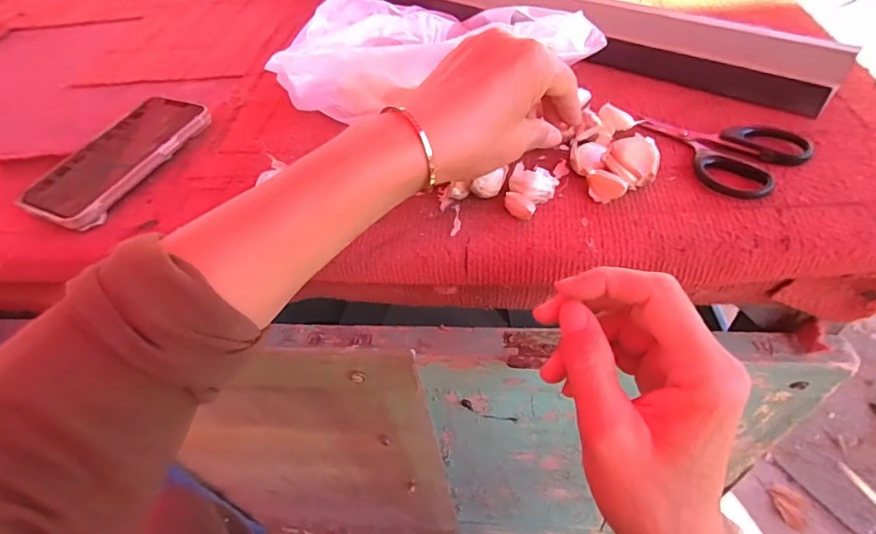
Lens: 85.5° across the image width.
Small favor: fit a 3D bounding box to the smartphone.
[{"bbox_3d":[-0.260,-0.090,0.387,0.072,0.012,0.141,21,60,16],"label":"smartphone"}]

